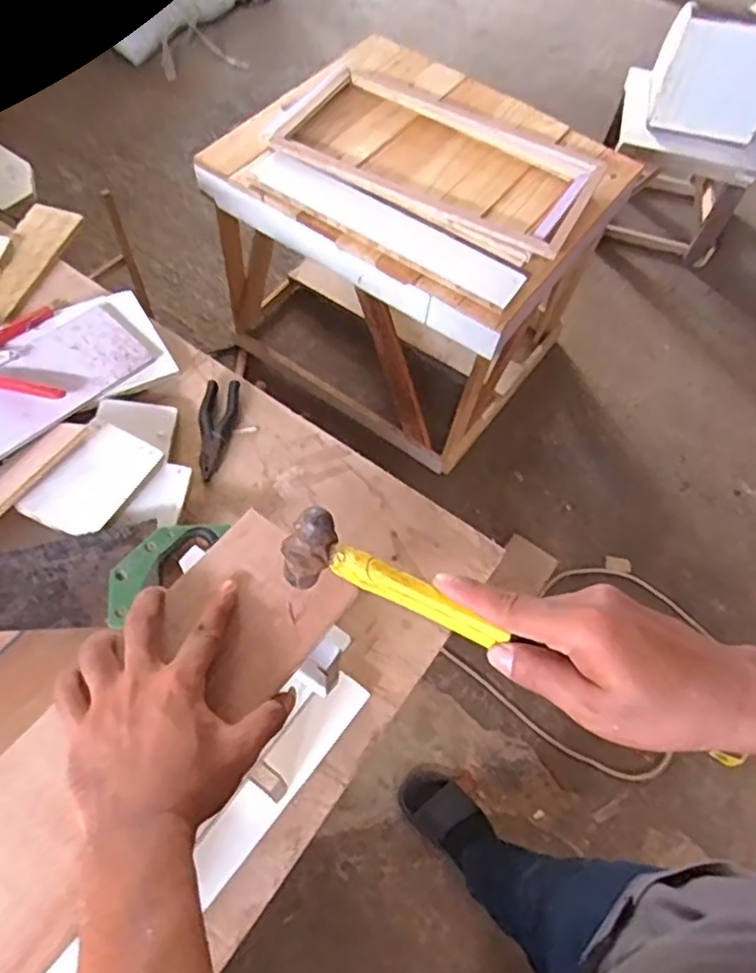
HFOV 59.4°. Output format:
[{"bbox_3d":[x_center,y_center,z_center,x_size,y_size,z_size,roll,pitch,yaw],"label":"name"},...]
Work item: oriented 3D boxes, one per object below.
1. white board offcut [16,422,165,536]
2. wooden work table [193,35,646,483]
[{"bbox_3d":[-0.327,-0.007,0.765,0.095,0.017,0.141,25,61,10],"label":"white board offcut"},{"bbox_3d":[0.057,-0.567,1.691,0.788,0.657,0.614,32,63,14],"label":"wooden work table"}]

